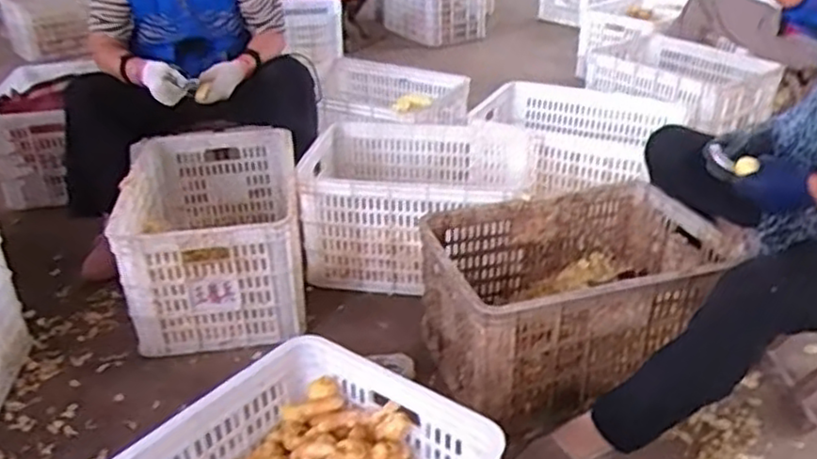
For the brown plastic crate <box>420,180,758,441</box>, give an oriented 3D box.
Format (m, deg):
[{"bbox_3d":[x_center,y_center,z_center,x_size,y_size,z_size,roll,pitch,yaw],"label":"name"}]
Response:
[{"bbox_3d":[0.316,0.123,1.338,0.527,0.248,0.347,-9,31,-13],"label":"brown plastic crate"}]

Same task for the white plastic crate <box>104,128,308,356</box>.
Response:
[{"bbox_3d":[-0.428,-0.015,1.578,0.348,0.253,0.560,-7,31,-10],"label":"white plastic crate"}]

